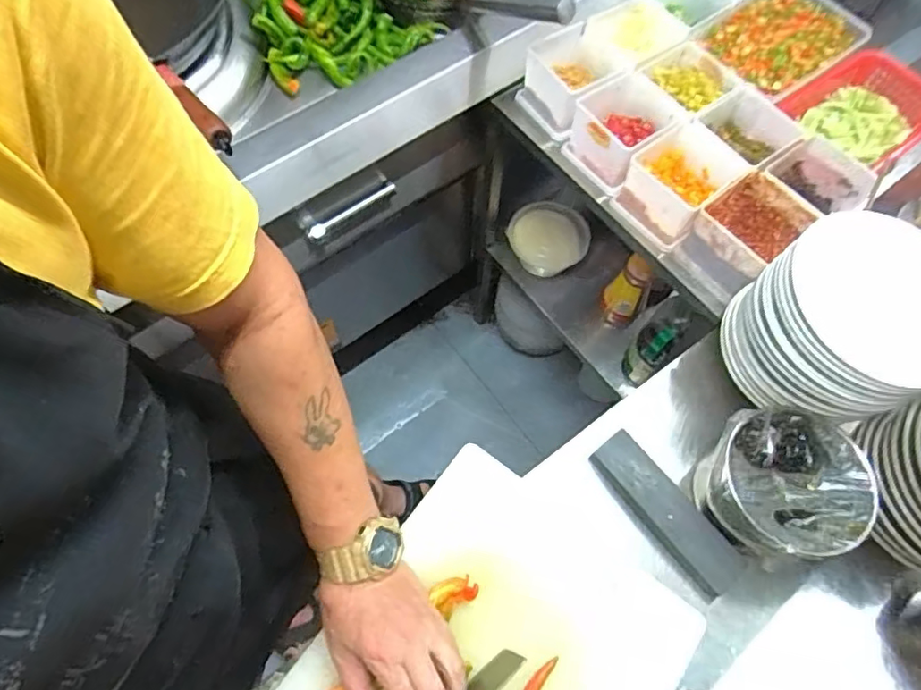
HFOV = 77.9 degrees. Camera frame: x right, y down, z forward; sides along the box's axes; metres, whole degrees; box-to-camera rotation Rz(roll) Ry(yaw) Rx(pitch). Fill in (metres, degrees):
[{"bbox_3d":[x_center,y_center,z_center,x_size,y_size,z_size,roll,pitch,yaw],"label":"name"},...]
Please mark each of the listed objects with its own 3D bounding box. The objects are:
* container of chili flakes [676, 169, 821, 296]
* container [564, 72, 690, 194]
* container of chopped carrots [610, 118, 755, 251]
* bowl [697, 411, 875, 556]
[{"bbox_3d":[0.373,-0.152,0.747,0.130,0.070,0.113,-40,72,-17],"label":"container of chili flakes"},{"bbox_3d":[0.226,-0.312,0.821,0.121,0.087,0.137,-39,72,-16],"label":"container"},{"bbox_3d":[0.299,-0.224,0.789,0.130,0.080,0.127,-37,72,-16],"label":"container of chopped carrots"},{"bbox_3d":[0.350,0.155,0.628,0.145,0.089,0.147,0,66,-1],"label":"bowl"}]

